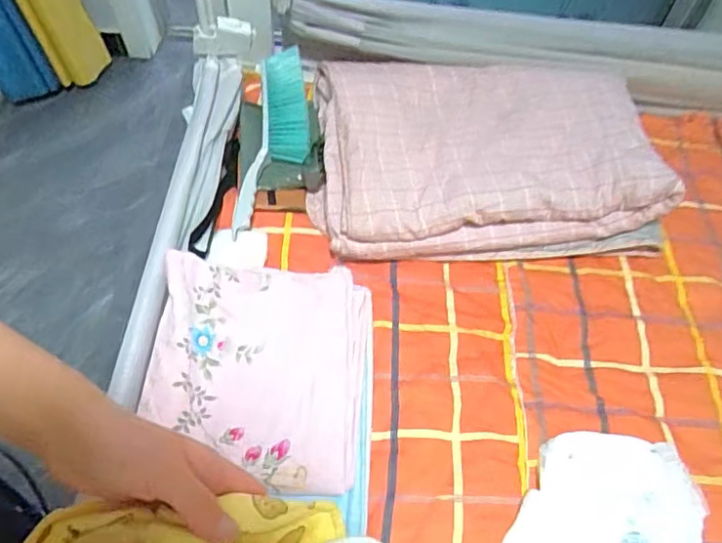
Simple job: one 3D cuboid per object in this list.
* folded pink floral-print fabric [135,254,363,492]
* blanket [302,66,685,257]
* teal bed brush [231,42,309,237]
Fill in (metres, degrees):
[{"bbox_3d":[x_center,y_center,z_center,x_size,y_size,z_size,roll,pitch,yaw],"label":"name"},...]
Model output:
[{"bbox_3d":[-0.120,0.113,0.664,0.245,0.031,0.266,5,65,-5],"label":"folded pink floral-print fabric"},{"bbox_3d":[0.167,-0.197,0.850,0.485,0.104,0.335,-3,58,-6],"label":"blanket"},{"bbox_3d":[-0.133,-0.202,0.875,0.101,0.035,0.329,9,71,2],"label":"teal bed brush"}]

